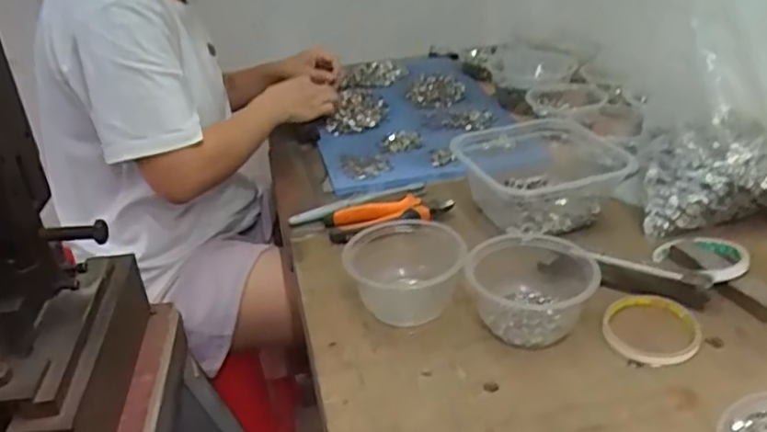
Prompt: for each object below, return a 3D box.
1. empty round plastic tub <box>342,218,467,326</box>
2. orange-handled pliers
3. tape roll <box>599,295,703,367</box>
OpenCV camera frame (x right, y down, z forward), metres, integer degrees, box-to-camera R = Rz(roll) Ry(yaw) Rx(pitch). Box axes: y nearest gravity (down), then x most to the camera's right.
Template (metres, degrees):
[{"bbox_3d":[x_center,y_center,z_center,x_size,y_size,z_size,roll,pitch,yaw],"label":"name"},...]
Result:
[{"bbox_3d":[0.022,0.054,0.641,0.108,0.059,0.103,-5,30,3],"label":"empty round plastic tub"},{"bbox_3d":[0.006,-0.006,0.777,0.147,0.016,0.047,-13,30,-11],"label":"orange-handled pliers"},{"bbox_3d":[0.244,0.101,0.592,0.086,0.010,0.081,-5,30,3],"label":"tape roll"}]

